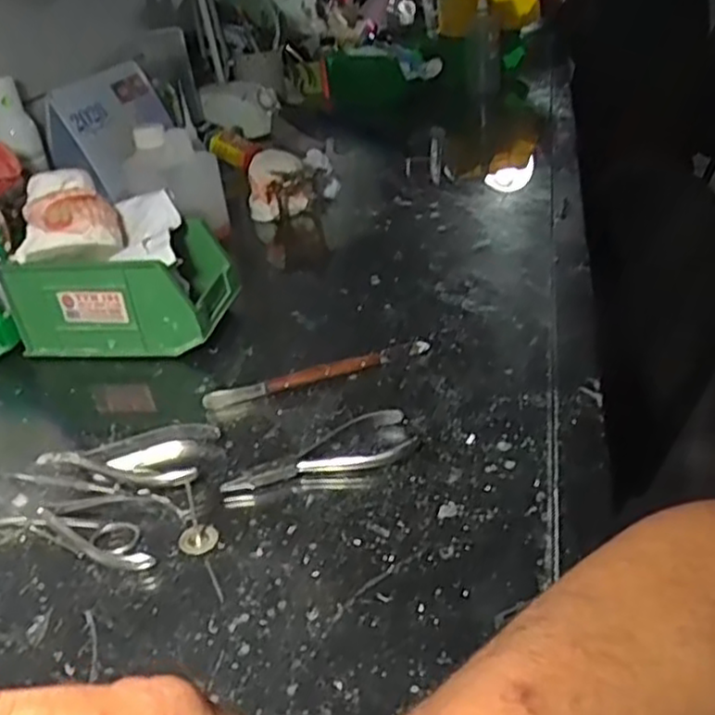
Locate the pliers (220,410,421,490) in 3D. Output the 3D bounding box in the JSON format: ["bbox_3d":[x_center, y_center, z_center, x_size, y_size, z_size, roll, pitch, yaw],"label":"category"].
[{"bbox_3d":[-0.023,0.063,0.468,0.124,0.010,0.041,-13,31,-10],"label":"pliers"}]

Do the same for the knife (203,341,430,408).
[{"bbox_3d":[-0.029,0.012,0.548,0.172,0.012,0.016,-12,31,-9],"label":"knife"}]

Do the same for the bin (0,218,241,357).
[{"bbox_3d":[-0.200,-0.063,0.638,0.167,0.084,0.101,1,32,13],"label":"bin"}]

